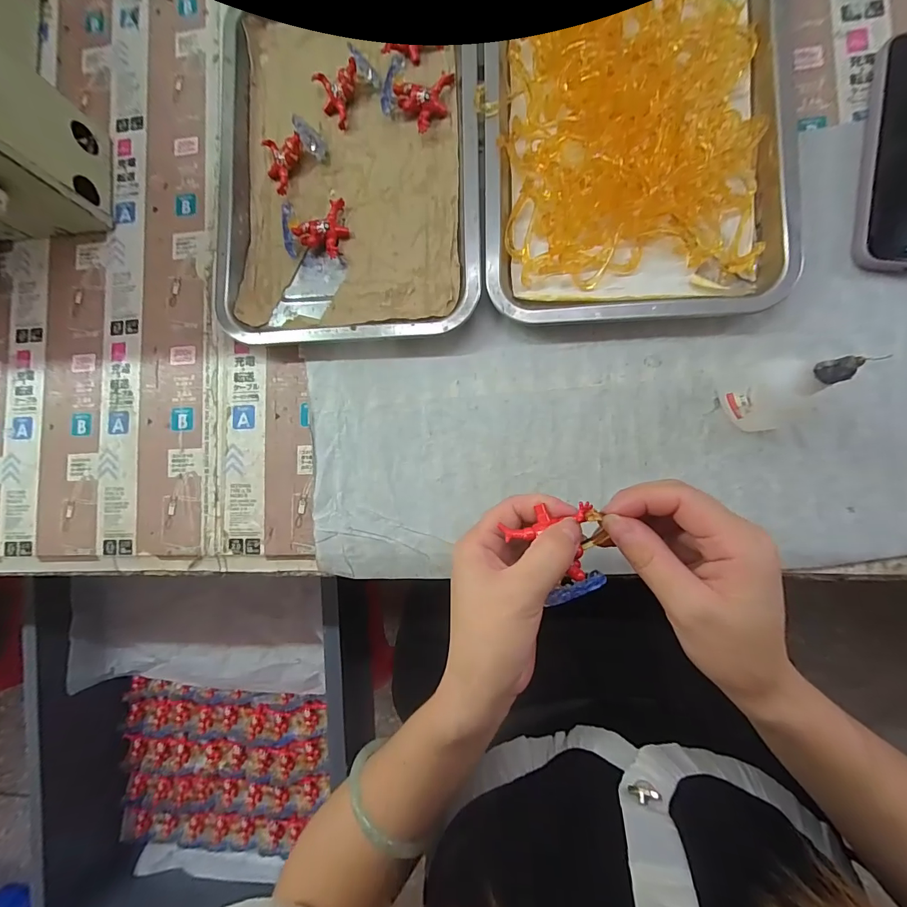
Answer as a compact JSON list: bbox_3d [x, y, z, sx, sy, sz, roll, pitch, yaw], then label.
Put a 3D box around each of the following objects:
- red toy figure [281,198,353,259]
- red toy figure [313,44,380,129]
[{"bbox_3d":[-0.112,-0.184,0.333,0.051,0.029,0.049,0,86,7],"label":"red toy figure"},{"bbox_3d":[-0.091,-0.302,0.338,0.046,0.026,0.044,-41,82,3],"label":"red toy figure"}]

